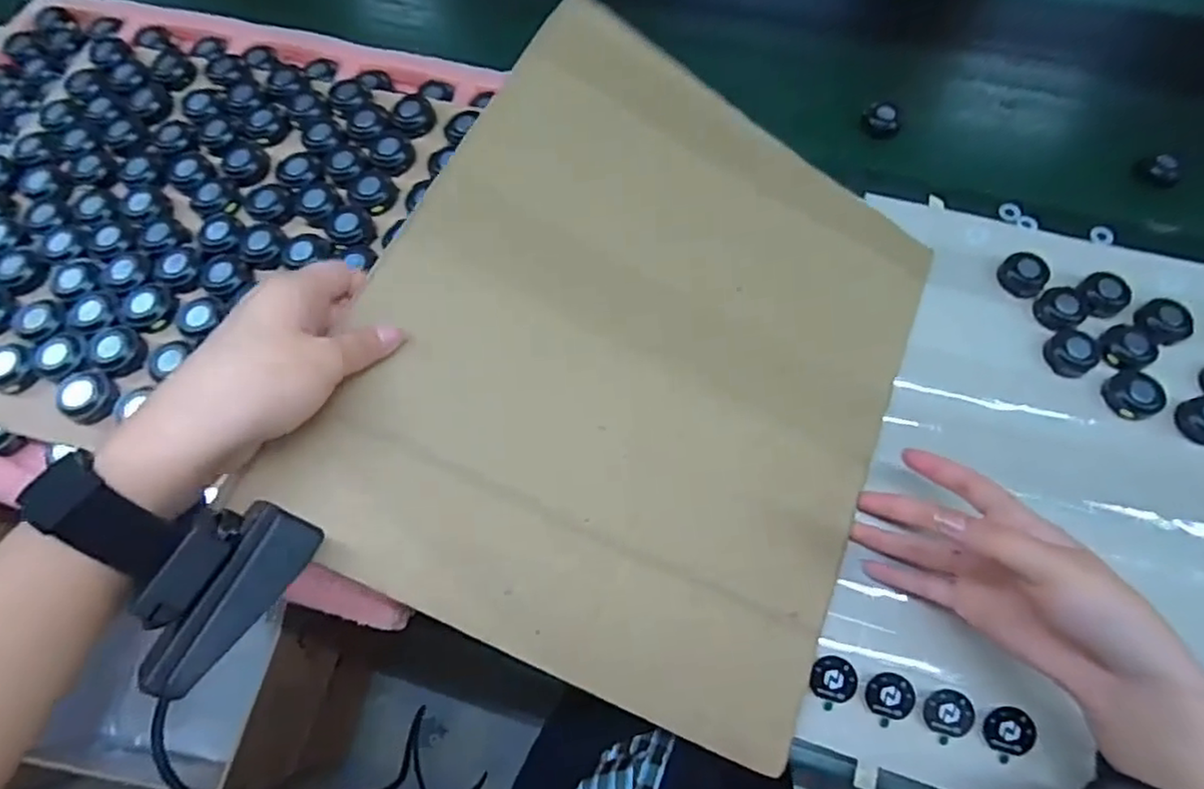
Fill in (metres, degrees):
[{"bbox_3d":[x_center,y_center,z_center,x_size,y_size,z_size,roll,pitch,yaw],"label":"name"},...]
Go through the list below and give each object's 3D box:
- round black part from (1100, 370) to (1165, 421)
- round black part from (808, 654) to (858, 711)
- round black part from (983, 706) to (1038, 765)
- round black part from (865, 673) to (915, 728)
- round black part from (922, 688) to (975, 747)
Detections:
[{"bbox_3d":[0.328,0.001,0.391,0.031,0.012,0.030,-1,66,3],"label":"round black part"},{"bbox_3d":[0.123,0.153,0.337,0.024,0.007,0.024,-1,66,3],"label":"round black part"},{"bbox_3d":[0.208,0.172,0.322,0.023,0.010,0.024,-1,66,3],"label":"round black part"},{"bbox_3d":[0.151,0.158,0.331,0.024,0.004,0.024,-1,84,10],"label":"round black part"},{"bbox_3d":[0.179,0.165,0.325,0.023,0.008,0.024,-1,66,3],"label":"round black part"}]

